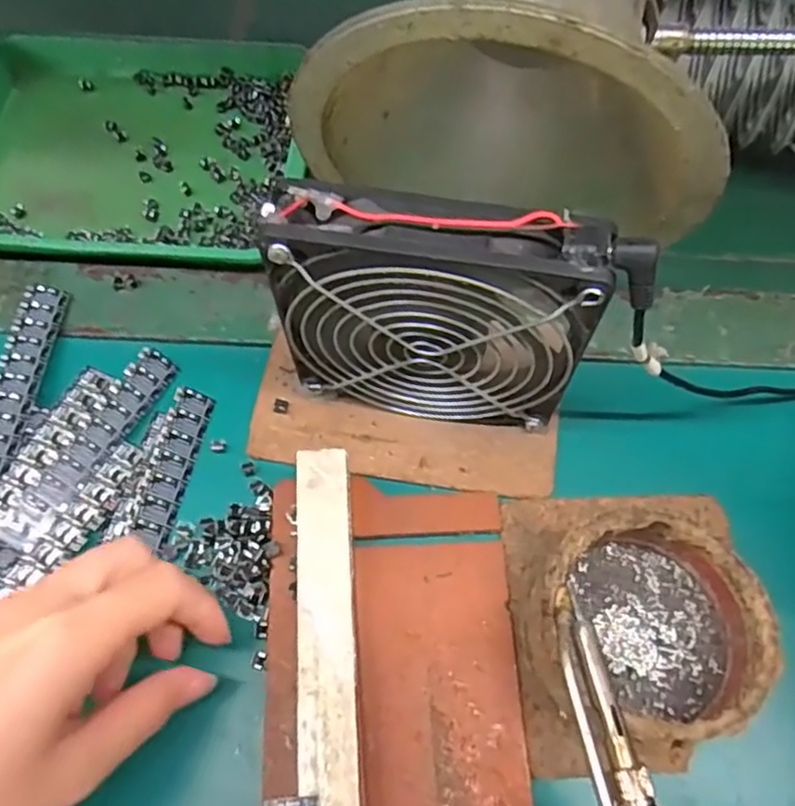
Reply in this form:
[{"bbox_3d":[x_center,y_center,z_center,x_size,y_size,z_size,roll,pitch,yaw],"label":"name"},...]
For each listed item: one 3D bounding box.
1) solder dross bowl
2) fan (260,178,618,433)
[{"bbox_3d":[0.095,0.083,0.263,0.095,0.038,0.109,0,63,0],"label":"solder dross bowl"},{"bbox_3d":[0.015,-0.029,0.274,0.118,0.126,0.030,6,63,3],"label":"fan"}]

